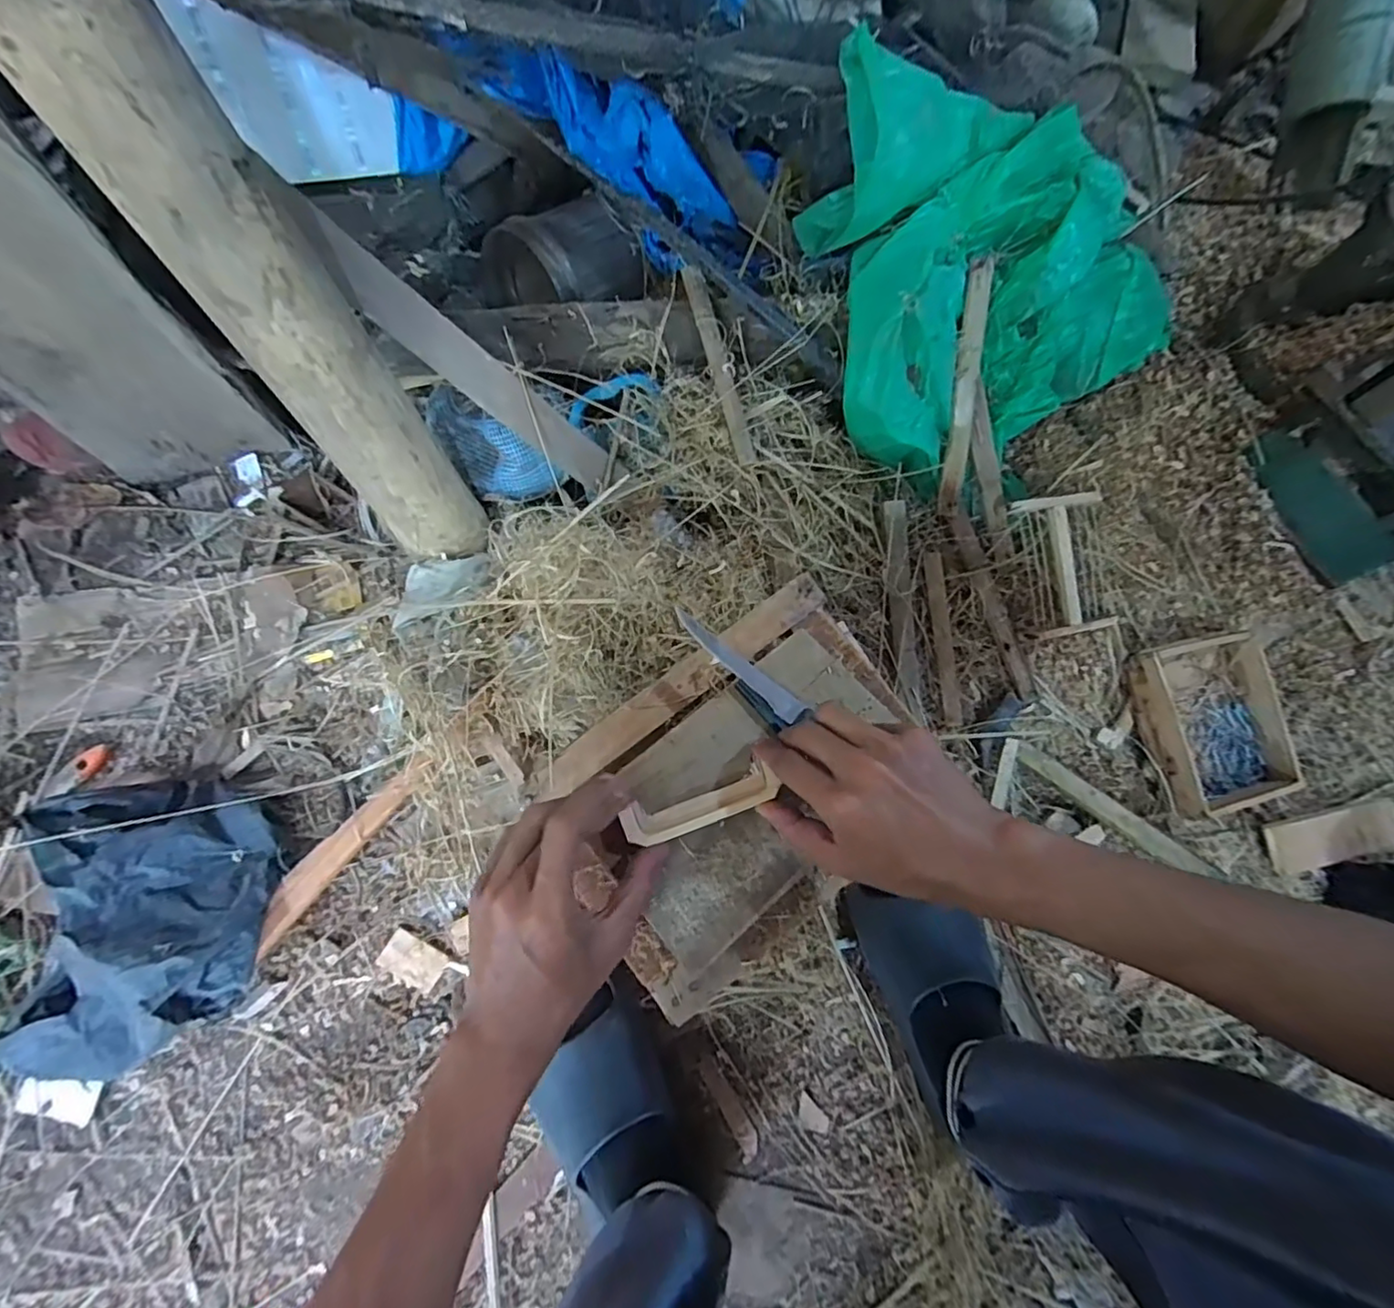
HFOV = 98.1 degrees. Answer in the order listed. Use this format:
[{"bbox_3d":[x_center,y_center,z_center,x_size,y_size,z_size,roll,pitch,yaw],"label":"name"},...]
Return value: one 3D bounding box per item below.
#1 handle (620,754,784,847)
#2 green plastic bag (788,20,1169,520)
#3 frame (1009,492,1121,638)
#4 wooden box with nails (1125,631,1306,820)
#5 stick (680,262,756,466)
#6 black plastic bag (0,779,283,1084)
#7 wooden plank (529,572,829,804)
[{"bbox_3d":[0.002,0.090,0.363,0.093,0.013,0.025,-17,75,-9],"label":"handle"},{"bbox_3d":[0.287,-0.344,0.565,0.325,0.205,0.283,-13,75,-5],"label":"green plastic bag"},{"bbox_3d":[0.365,-0.089,0.598,0.088,0.018,0.134,-12,94,-5],"label":"frame"},{"bbox_3d":[0.500,0.067,0.587,0.130,0.049,0.162,-15,75,-5],"label":"wooden box with nails"},{"bbox_3d":[0.022,-0.279,0.582,0.020,0.013,0.200,-17,89,-6],"label":"stick"},{"bbox_3d":[-0.467,0.228,0.515,0.212,0.070,0.233,-1,74,-1],"label":"black plastic bag"},{"bbox_3d":[-0.009,0.023,0.441,0.252,0.013,0.028,-37,78,-11],"label":"wooden plank"}]

